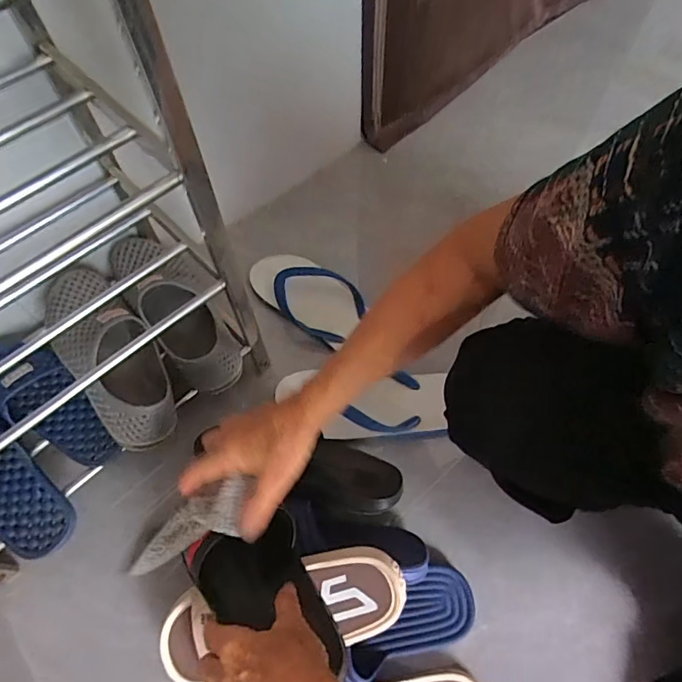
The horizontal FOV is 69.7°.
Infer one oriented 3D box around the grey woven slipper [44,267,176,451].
[{"bbox_3d":[-0.272,0.015,0.579,0.093,0.082,0.244,-36,67,-17],"label":"grey woven slipper"}]

